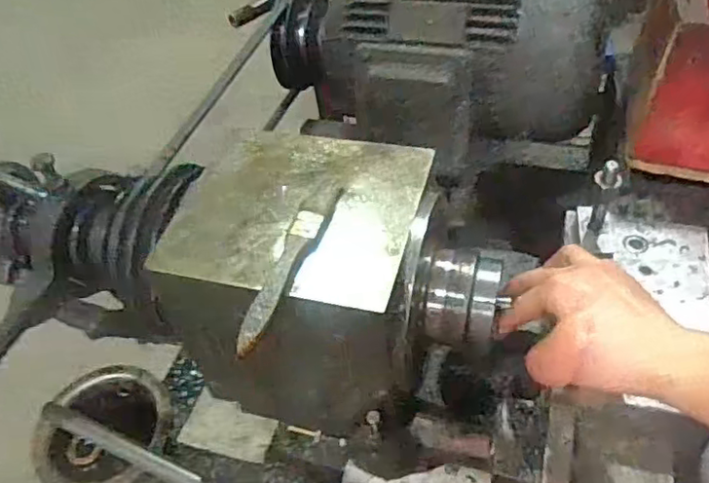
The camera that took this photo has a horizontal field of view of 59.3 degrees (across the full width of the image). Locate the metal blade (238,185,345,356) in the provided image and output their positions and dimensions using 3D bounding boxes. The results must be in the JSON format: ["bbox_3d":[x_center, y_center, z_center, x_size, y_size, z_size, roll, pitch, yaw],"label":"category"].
[{"bbox_3d":[-0.041,0.010,0.413,0.021,0.008,0.152,11,51,17],"label":"metal blade"}]

